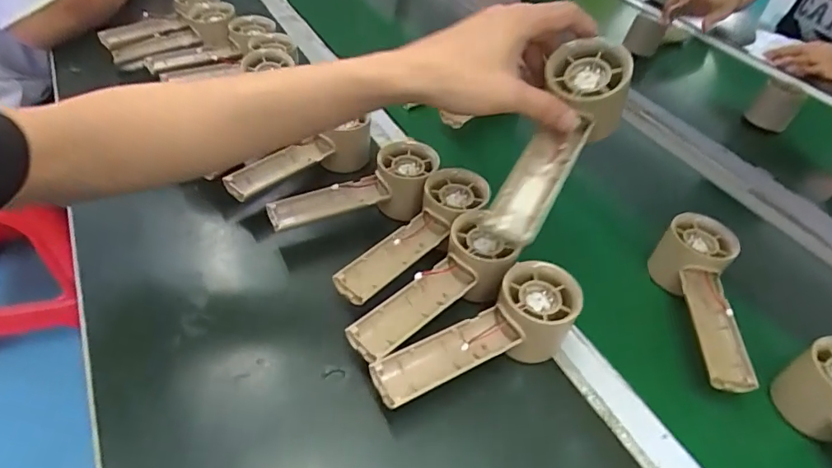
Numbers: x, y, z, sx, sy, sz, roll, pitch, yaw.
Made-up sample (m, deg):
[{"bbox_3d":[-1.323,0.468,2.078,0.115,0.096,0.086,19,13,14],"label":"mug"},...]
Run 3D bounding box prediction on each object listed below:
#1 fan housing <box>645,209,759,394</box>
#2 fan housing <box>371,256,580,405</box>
[{"bbox_3d":[0.237,0.052,0.408,0.059,0.049,0.155,14,44,7],"label":"fan housing"},{"bbox_3d":[0.048,0.081,0.348,0.154,0.061,0.058,-24,51,-28],"label":"fan housing"}]

